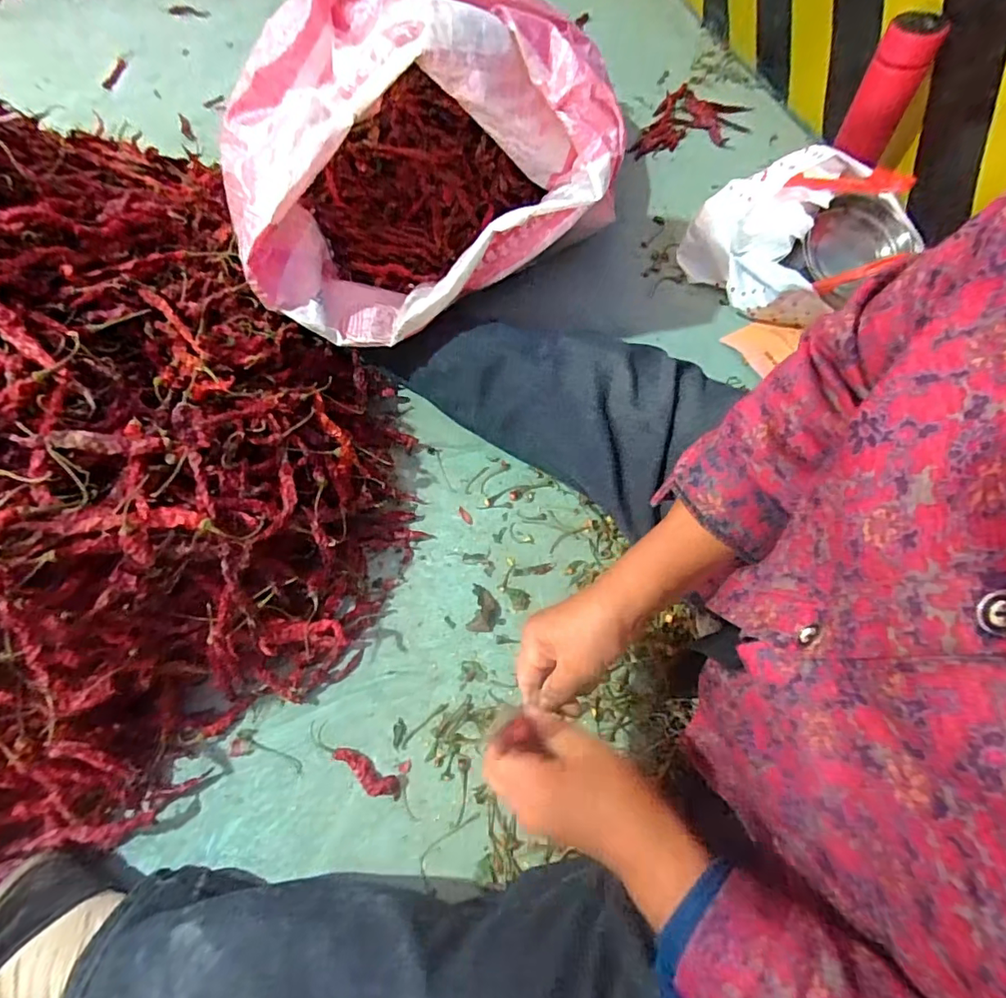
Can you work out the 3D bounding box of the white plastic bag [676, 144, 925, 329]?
[{"bbox_3d":[0.354,-0.325,0.670,0.247,0.175,0.139,31,68,17],"label":"white plastic bag"}]

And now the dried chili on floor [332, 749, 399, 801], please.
[{"bbox_3d":[-0.128,0.252,0.489,0.074,0.013,0.022,25,66,14],"label":"dried chili on floor"}]

